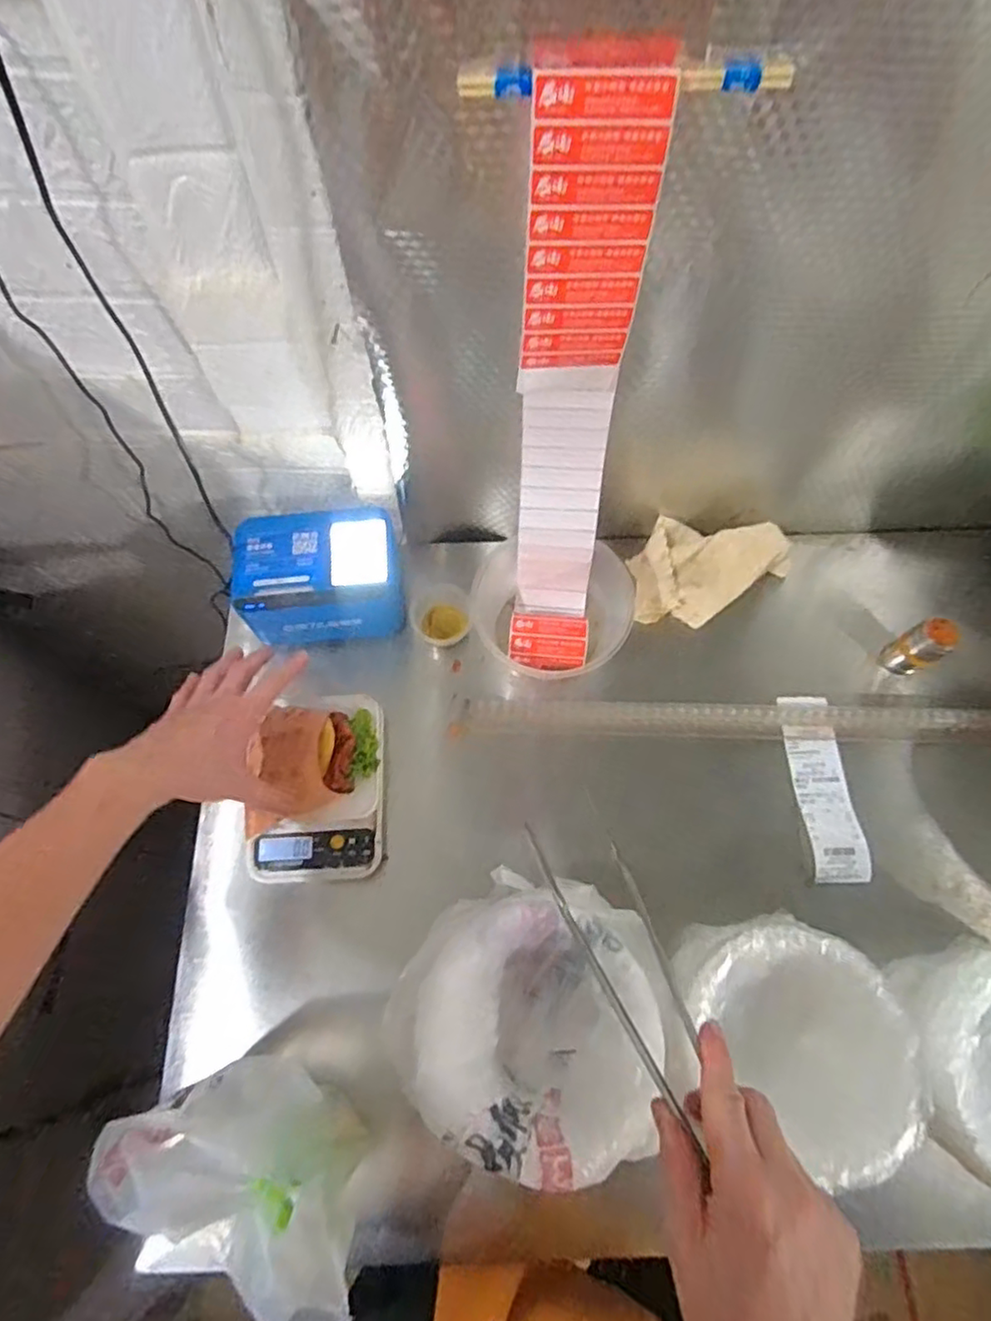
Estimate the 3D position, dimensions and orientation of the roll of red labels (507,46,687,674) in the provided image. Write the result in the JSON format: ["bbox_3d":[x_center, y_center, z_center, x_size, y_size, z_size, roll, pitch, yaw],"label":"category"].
[{"bbox_3d":[0.070,-0.164,0.545,0.115,0.472,0.203,5,68,2],"label":"roll of red labels"}]

